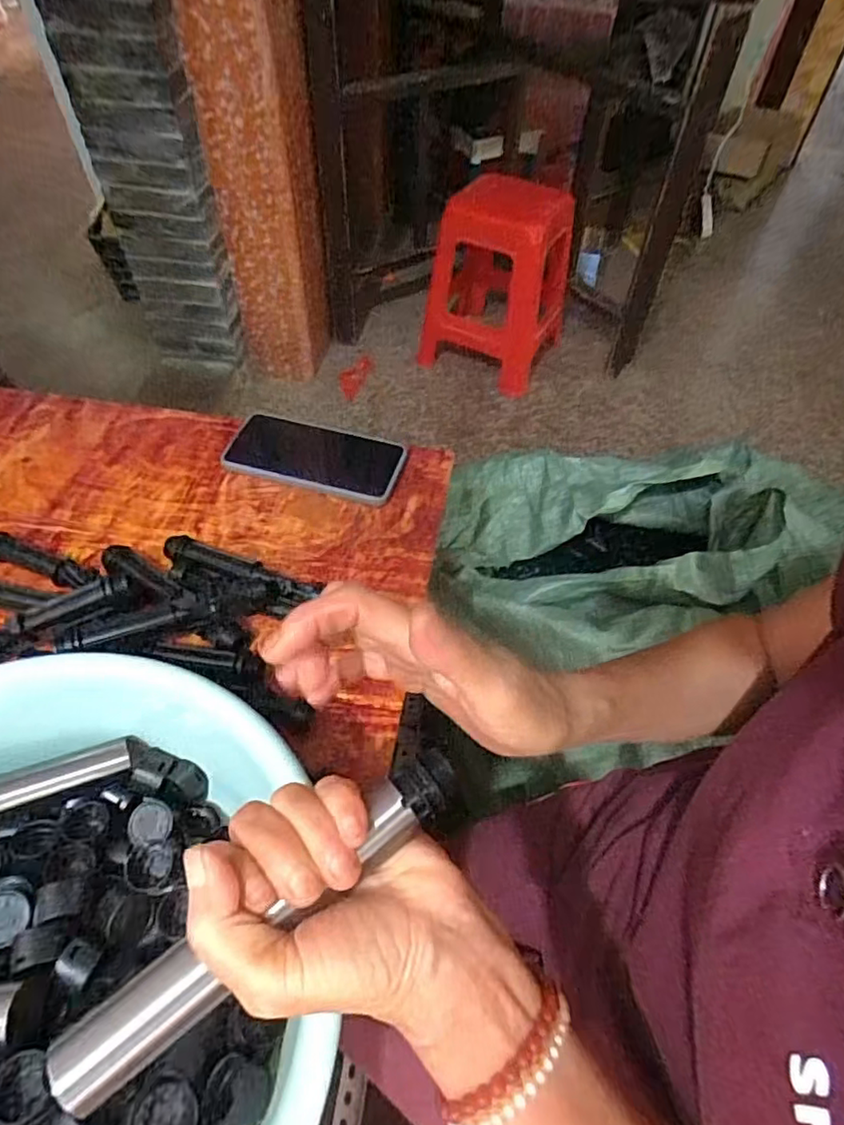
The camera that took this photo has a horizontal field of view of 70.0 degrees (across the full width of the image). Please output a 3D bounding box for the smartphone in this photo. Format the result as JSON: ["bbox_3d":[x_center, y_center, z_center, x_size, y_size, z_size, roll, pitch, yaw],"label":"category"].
[{"bbox_3d":[-0.101,-0.100,0.570,0.161,0.009,0.074,14,64,2],"label":"smartphone"}]

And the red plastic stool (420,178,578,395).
[{"bbox_3d":[0.237,-0.812,1.737,0.359,0.482,0.433,20,54,13],"label":"red plastic stool"}]

